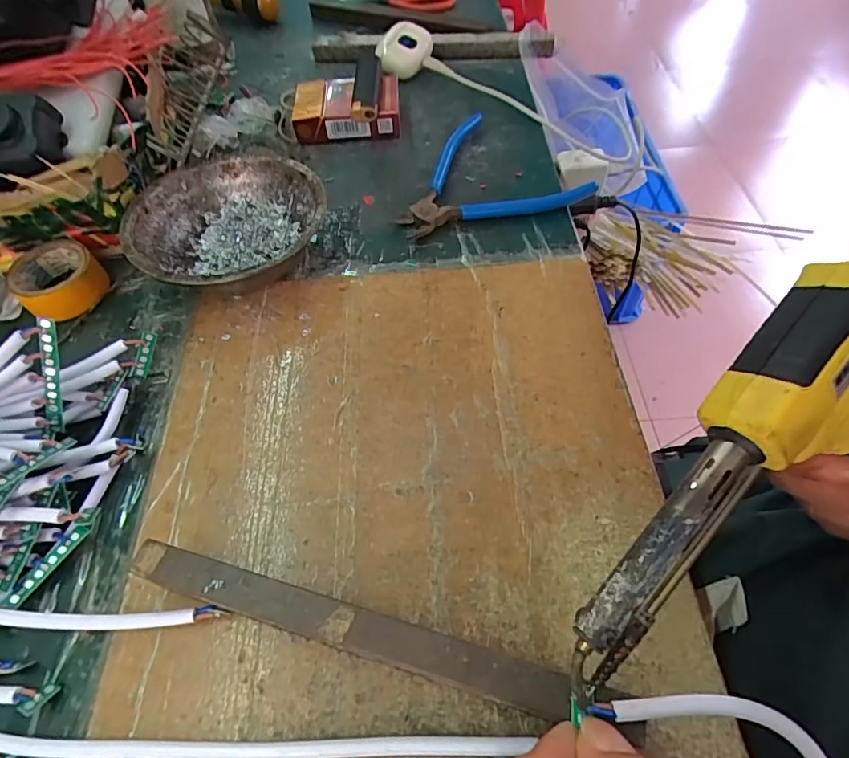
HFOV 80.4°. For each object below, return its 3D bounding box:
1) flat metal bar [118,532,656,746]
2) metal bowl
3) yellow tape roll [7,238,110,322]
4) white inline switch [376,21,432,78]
[{"bbox_3d":[-0.024,0.097,0.193,0.199,0.007,0.016,13,56,12],"label":"flat metal bar"},{"bbox_3d":[-0.128,-0.098,0.340,0.121,0.041,0.123,-2,57,2],"label":"metal bowl"},{"bbox_3d":[-0.245,-0.067,0.338,0.053,0.025,0.051,-2,57,2],"label":"yellow tape roll"},{"bbox_3d":[-0.020,-0.314,0.474,0.052,0.027,0.053,-4,56,1],"label":"white inline switch"}]

